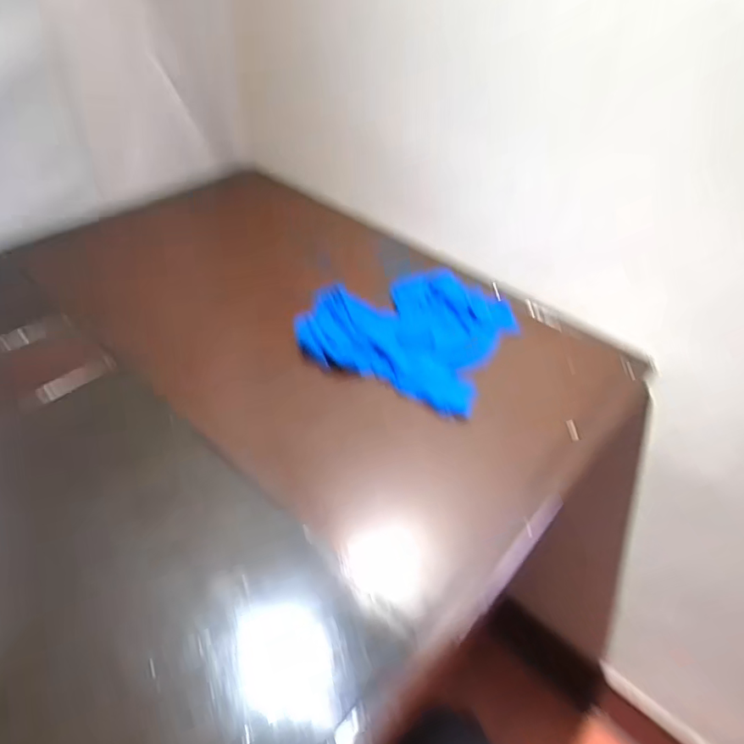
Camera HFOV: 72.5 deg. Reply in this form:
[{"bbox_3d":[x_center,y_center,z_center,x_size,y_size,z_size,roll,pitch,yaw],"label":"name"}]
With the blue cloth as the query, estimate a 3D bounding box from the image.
[{"bbox_3d":[0.041,-0.054,0.549,0.191,0.033,0.185,22,43,16],"label":"blue cloth"}]

